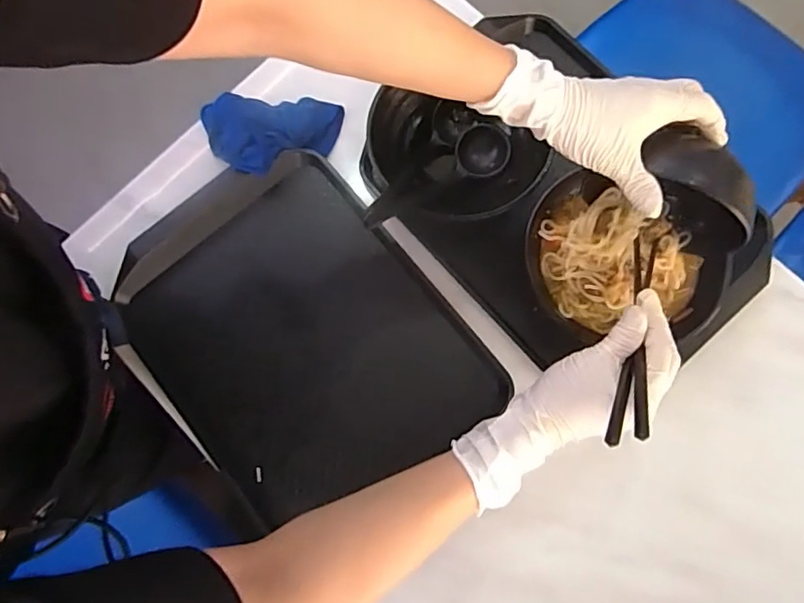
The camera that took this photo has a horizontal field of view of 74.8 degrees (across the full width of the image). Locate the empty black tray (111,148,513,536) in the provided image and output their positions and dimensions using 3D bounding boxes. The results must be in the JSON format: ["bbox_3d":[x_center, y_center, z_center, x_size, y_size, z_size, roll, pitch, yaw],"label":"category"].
[{"bbox_3d":[-0.118,0.038,0.590,0.300,0.031,0.384,-39,85,-3],"label":"empty black tray"}]

